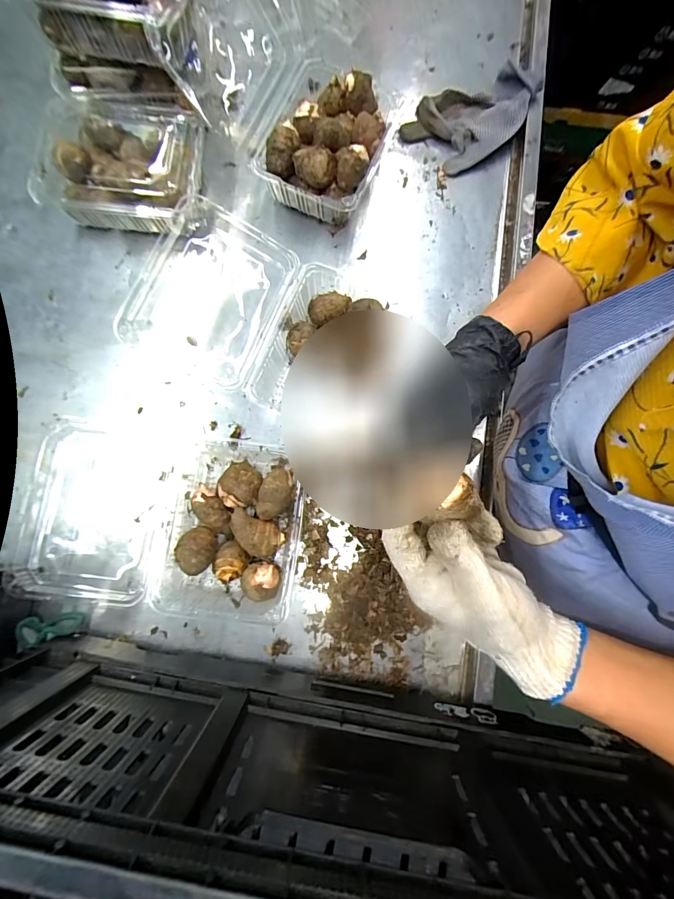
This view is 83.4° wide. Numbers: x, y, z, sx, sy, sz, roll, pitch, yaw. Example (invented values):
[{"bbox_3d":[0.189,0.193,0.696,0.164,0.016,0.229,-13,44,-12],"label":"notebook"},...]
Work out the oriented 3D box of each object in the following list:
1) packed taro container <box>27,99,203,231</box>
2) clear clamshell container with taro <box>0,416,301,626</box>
[{"bbox_3d":[-0.250,-0.327,0.446,0.186,0.075,0.141,5,79,-2],"label":"packed taro container"},{"bbox_3d":[-0.184,0.070,0.389,0.285,0.045,0.181,7,79,0],"label":"clear clamshell container with taro"}]

